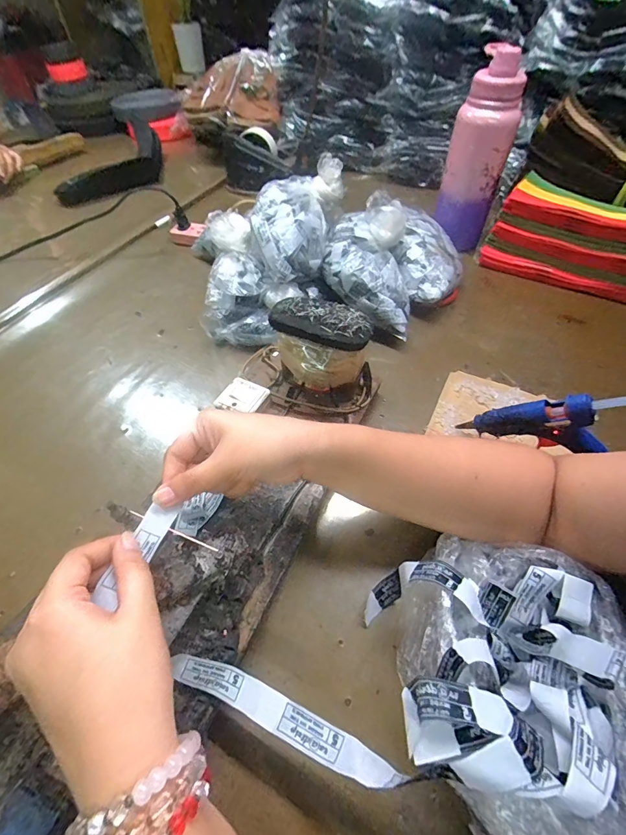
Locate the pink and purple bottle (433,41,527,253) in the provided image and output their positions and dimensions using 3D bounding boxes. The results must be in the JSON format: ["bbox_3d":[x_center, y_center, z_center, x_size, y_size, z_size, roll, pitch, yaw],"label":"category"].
[{"bbox_3d":[0.268,-0.415,0.604,0.092,0.259,0.098,15,54,12],"label":"pink and purple bottle"}]

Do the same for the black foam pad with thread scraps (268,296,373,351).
[{"bbox_3d":[0.008,-0.095,0.365,0.100,0.017,0.045,21,56,17],"label":"black foam pad with thread scraps"}]

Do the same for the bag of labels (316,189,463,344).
[{"bbox_3d":[0.136,-0.248,0.552,0.171,0.121,0.260,33,60,24],"label":"bag of labels"}]

